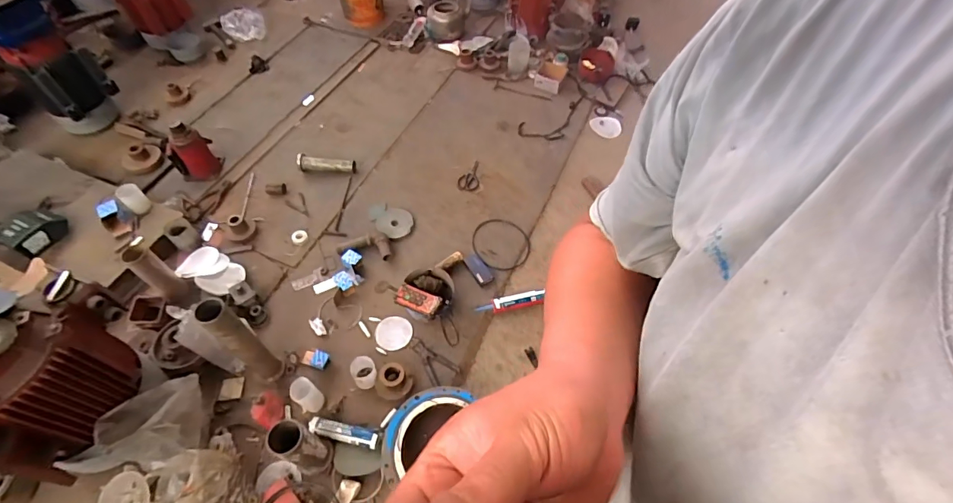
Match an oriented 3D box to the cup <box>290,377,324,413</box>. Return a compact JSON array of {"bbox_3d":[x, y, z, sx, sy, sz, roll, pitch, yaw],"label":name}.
[{"bbox_3d":[-0.531,0.453,1.410,0.074,0.109,0.068,0,55,-1],"label":"cup"}]

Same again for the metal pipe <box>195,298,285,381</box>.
[{"bbox_3d":[-0.690,0.288,1.357,0.088,0.435,0.082,-1,50,1],"label":"metal pipe"}]

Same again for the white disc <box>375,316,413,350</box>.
[{"bbox_3d":[-0.302,0.293,1.638,0.133,0.007,0.134,0,55,-1],"label":"white disc"}]

